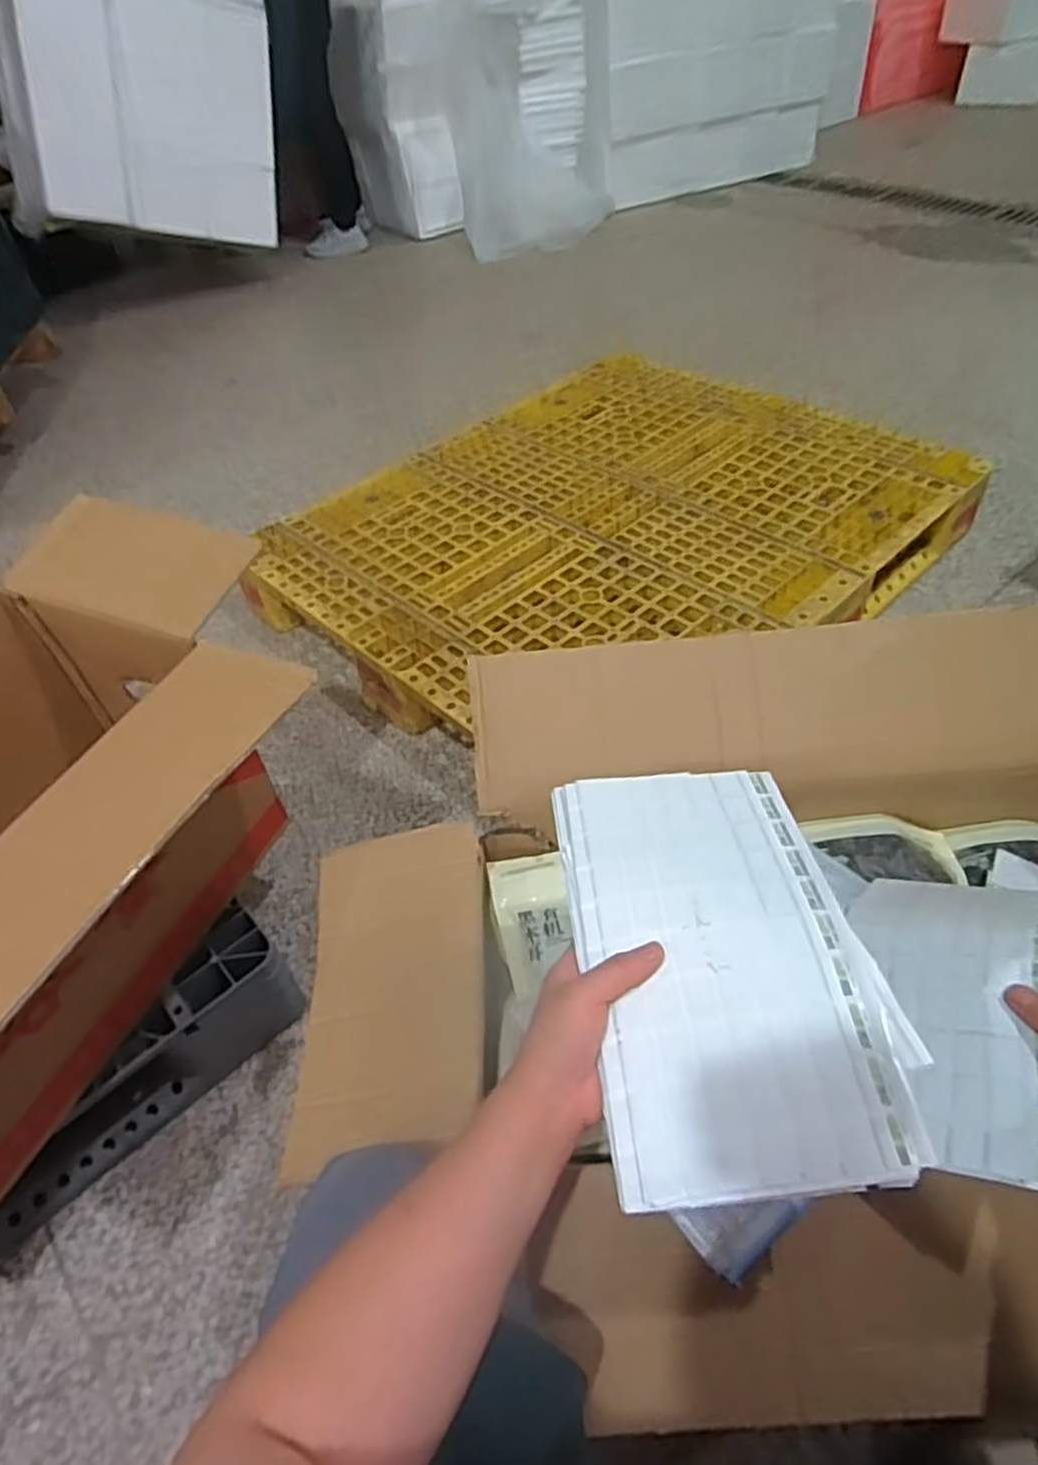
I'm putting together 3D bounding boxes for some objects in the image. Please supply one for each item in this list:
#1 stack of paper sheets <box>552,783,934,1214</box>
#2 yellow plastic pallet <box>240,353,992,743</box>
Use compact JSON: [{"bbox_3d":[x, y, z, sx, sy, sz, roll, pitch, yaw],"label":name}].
[{"bbox_3d":[0.120,0.127,0.486,0.163,0.035,0.279,-8,46,-1],"label":"stack of paper sheets"},{"bbox_3d":[0.188,-0.412,1.614,1.219,0.130,1.004,-37,54,-26],"label":"yellow plastic pallet"}]

